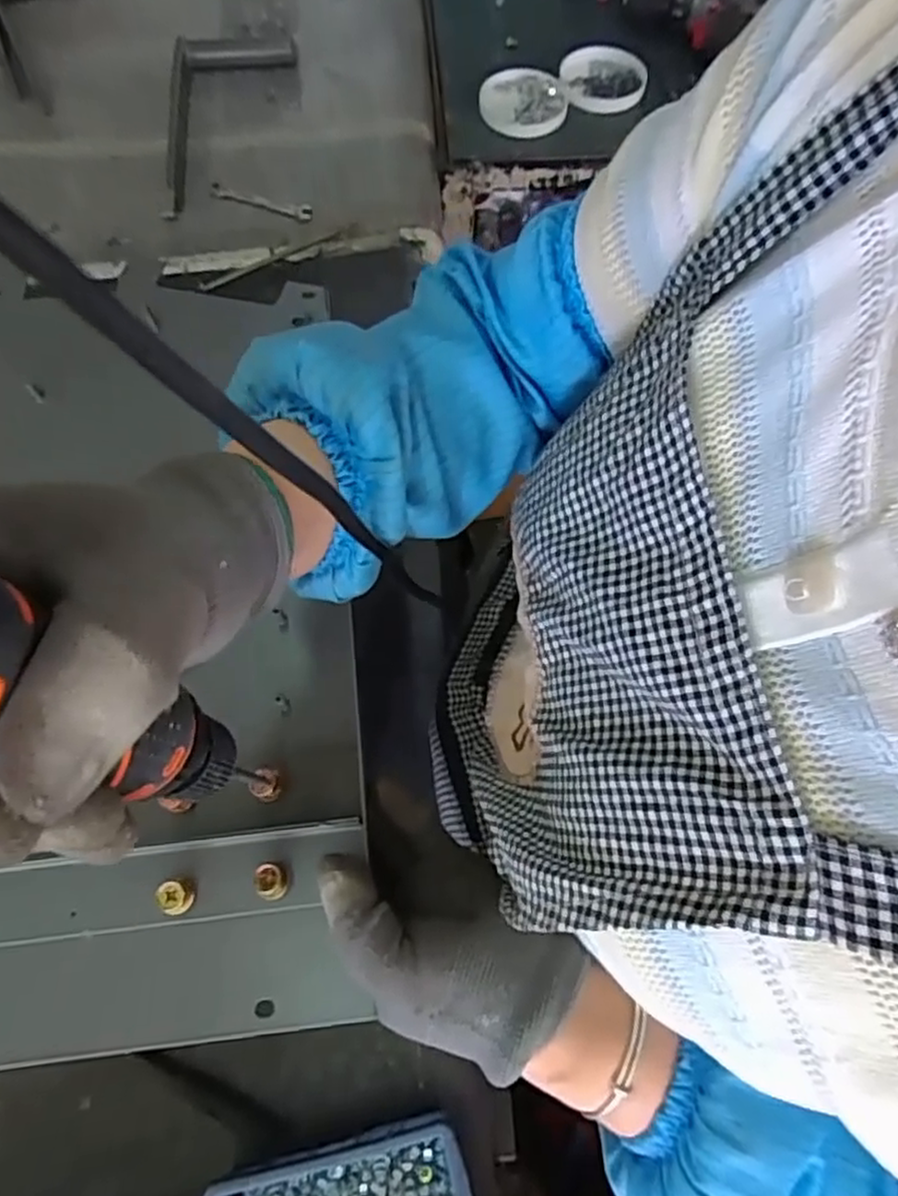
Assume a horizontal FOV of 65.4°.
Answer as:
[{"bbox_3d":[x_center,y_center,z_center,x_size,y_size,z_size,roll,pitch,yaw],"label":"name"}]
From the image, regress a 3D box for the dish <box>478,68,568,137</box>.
[{"bbox_3d":[0.090,-0.599,0.843,0.102,0.016,0.104,0,68,0],"label":"dish"}]

